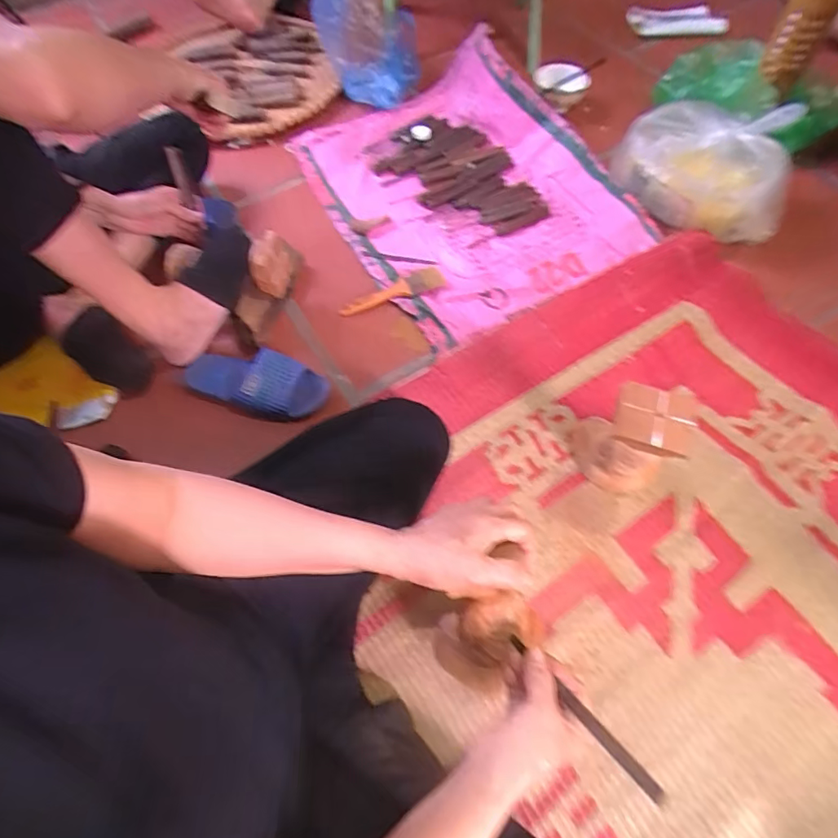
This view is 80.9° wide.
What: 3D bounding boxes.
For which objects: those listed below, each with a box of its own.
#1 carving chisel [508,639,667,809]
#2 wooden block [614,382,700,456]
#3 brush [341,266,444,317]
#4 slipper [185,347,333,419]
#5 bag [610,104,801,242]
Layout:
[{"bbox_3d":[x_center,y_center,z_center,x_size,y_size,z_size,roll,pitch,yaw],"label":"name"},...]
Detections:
[{"bbox_3d":[0.136,0.248,0.423,0.011,0.013,0.162,-35,41,-16],"label":"carving chisel"},{"bbox_3d":[0.256,0.000,0.532,0.077,0.022,0.072,12,62,9],"label":"wooden block"},{"bbox_3d":[-0.045,-0.212,0.817,0.180,0.010,0.046,-19,62,-8],"label":"brush"},{"bbox_3d":[-0.244,-0.055,0.738,0.211,0.053,0.089,16,63,11],"label":"slipper"},{"bbox_3d":[0.493,-0.441,0.858,0.284,0.125,0.187,18,63,12],"label":"bag"}]

